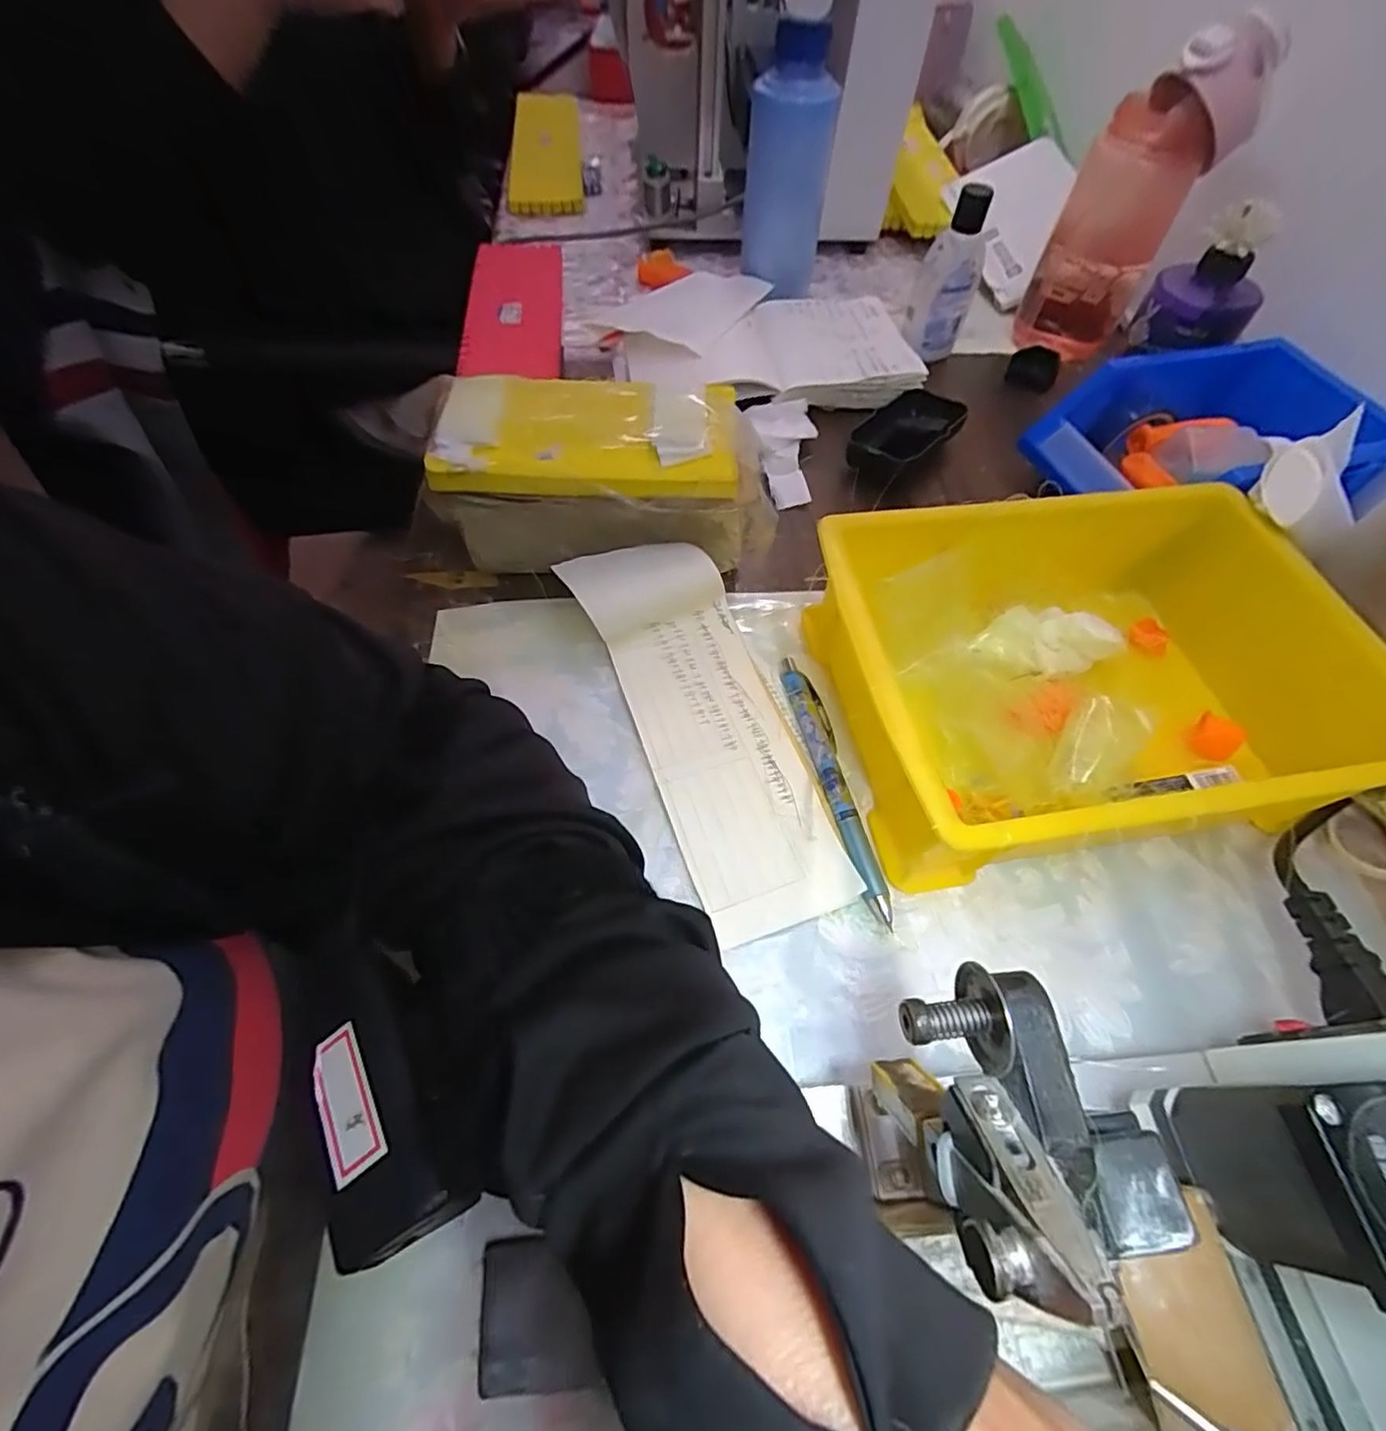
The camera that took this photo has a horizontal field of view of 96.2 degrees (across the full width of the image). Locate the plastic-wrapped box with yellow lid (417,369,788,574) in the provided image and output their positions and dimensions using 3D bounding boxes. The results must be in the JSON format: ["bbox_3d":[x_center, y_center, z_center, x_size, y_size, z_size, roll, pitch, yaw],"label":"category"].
[{"bbox_3d":[-0.048,-0.129,0.357,0.180,0.092,0.081,-1,59,-3],"label":"plastic-wrapped box with yellow lid"}]

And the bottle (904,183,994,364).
[{"bbox_3d":[0.204,-0.348,0.500,0.046,0.128,0.034,22,60,11],"label":"bottle"}]

